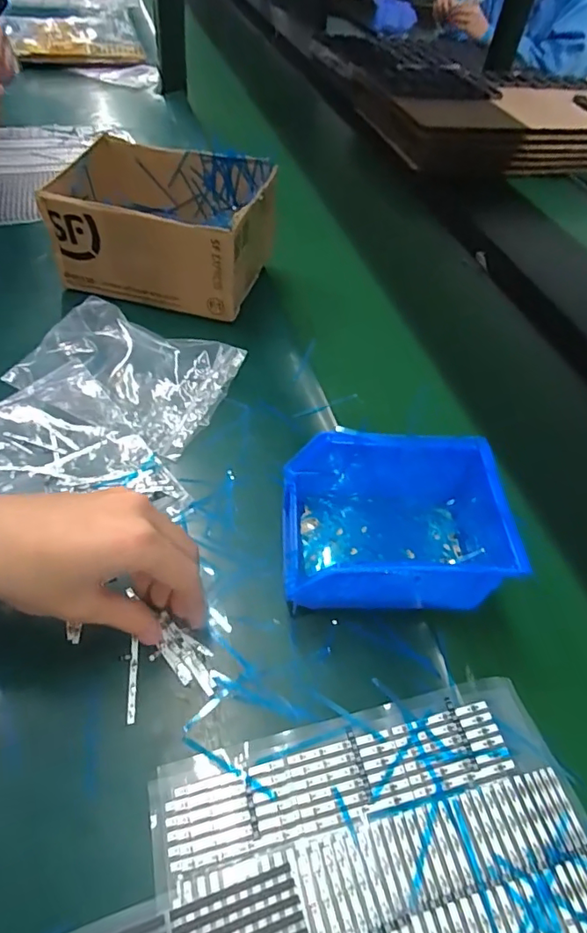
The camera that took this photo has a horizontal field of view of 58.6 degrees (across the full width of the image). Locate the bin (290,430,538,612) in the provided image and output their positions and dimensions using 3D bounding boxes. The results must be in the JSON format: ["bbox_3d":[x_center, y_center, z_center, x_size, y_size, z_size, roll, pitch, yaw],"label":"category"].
[{"bbox_3d":[0.066,0.041,0.357,0.143,0.071,0.105,0,51,-3],"label":"bin"}]

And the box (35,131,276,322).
[{"bbox_3d":[-0.136,-0.257,0.570,0.203,0.107,0.154,15,51,5],"label":"box"}]

